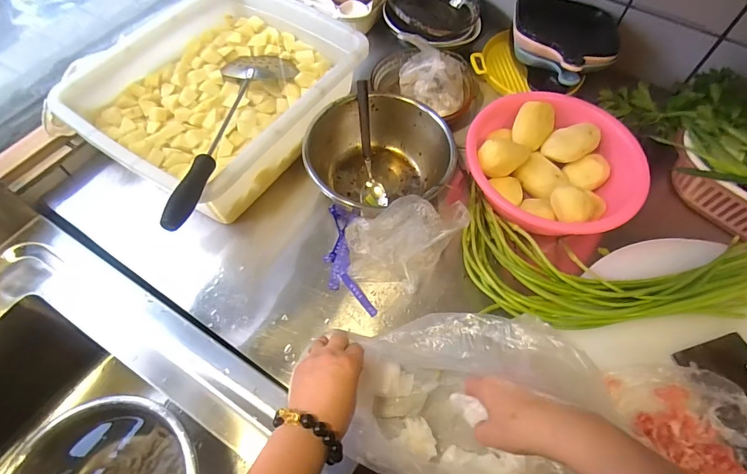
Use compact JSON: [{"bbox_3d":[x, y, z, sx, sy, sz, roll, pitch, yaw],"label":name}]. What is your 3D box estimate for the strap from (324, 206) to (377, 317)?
[{"bbox_3d":[-0.039,0.028,0.590,0.057,0.019,0.172,-8,62,-7],"label":"strap"}]

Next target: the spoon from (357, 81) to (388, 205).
[{"bbox_3d":[-0.009,-0.139,0.634,0.038,0.025,0.186,-7,96,-6],"label":"spoon"}]

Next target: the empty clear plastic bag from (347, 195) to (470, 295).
[{"bbox_3d":[0.034,0.003,0.532,0.136,0.136,0.082,11,62,4],"label":"empty clear plastic bag"}]

